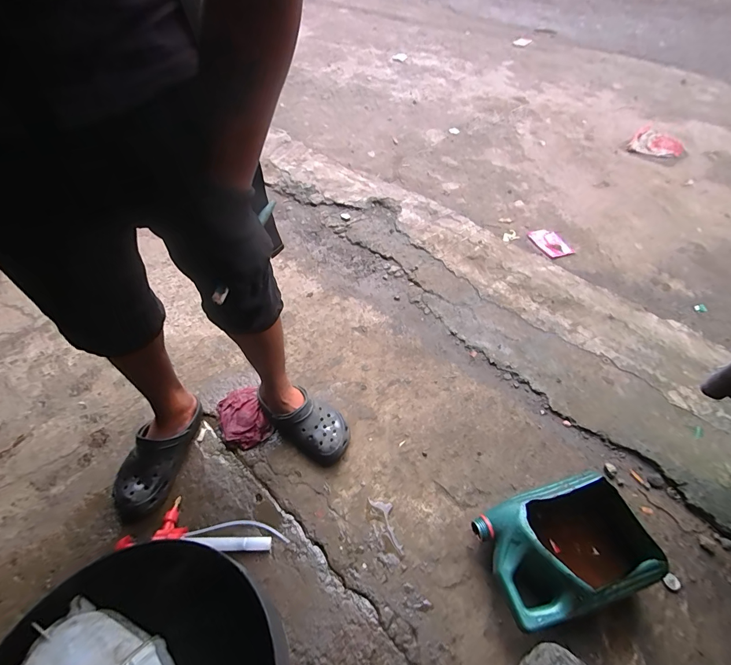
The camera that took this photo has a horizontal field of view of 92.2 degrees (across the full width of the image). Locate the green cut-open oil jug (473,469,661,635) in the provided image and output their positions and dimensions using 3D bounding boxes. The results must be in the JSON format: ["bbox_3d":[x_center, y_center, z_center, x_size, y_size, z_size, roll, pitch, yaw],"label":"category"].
[{"bbox_3d":[0.354,0.390,0.647,0.270,0.121,0.179,-14,53,-10],"label":"green cut-open oil jug"}]

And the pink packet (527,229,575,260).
[{"bbox_3d":[0.679,-0.332,1.296,0.109,0.011,0.146,-11,52,-8],"label":"pink packet"}]

